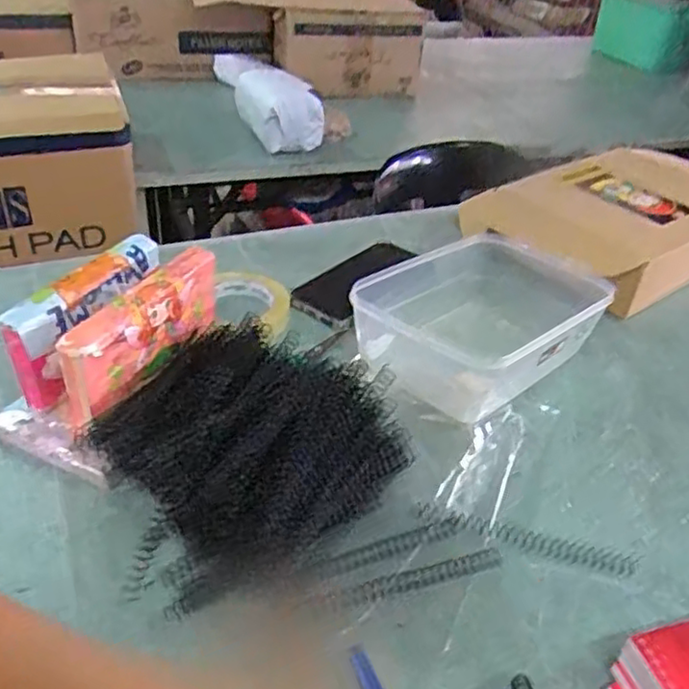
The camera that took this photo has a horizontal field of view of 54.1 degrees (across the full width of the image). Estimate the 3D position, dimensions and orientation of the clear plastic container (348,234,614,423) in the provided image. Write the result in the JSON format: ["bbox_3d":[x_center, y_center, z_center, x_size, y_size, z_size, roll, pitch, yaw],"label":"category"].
[{"bbox_3d":[0.129,-0.025,0.630,0.161,0.070,0.218,33,45,30],"label":"clear plastic container"}]

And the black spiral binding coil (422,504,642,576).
[{"bbox_3d":[0.129,0.136,0.477,0.151,0.007,0.018,13,38,8],"label":"black spiral binding coil"}]

